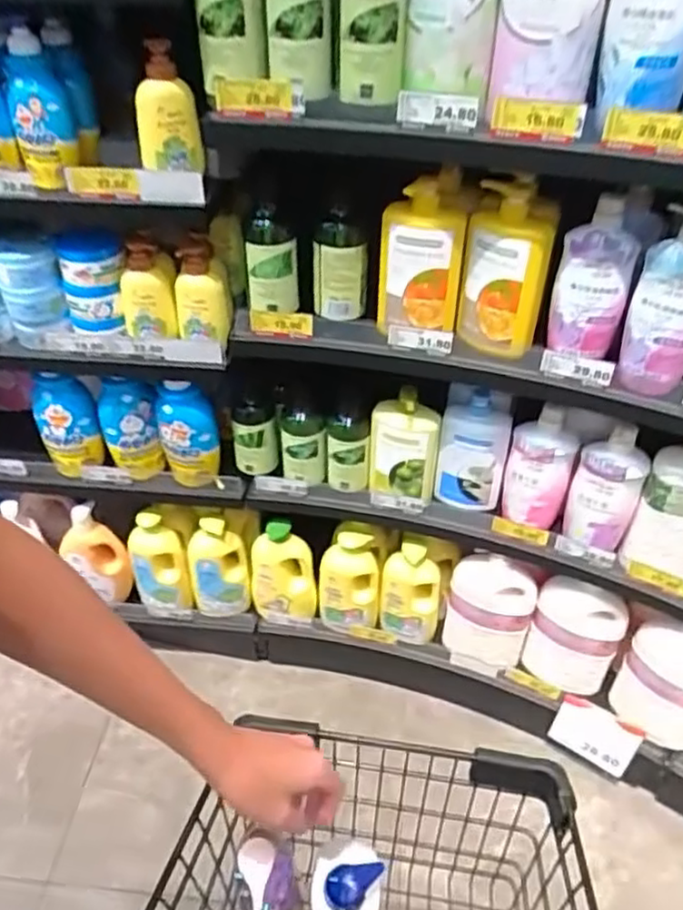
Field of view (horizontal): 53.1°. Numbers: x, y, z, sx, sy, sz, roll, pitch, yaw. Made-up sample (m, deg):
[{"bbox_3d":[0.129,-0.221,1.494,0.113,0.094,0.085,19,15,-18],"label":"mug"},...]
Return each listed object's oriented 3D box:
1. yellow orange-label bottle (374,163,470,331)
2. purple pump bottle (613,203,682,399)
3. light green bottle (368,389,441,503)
[{"bbox_3d":[0.107,-0.274,0.931,0.107,0.202,0.077,0,40,-2],"label":"yellow orange-label bottle"},{"bbox_3d":[0.418,-0.189,0.864,0.093,0.223,0.070,23,45,25],"label":"purple pump bottle"},{"bbox_3d":[0.105,-0.015,1.144,0.108,0.182,0.054,6,40,5],"label":"light green bottle"}]

